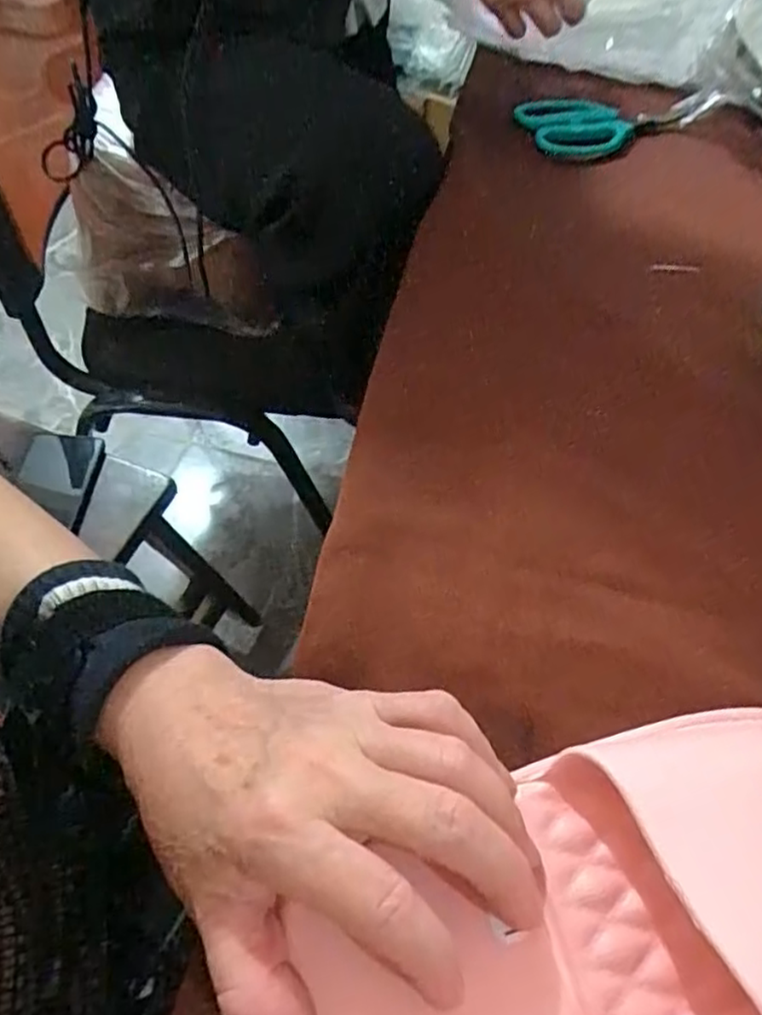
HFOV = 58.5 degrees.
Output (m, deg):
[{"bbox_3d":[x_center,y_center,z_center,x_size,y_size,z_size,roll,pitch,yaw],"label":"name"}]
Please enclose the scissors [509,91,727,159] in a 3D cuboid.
[{"bbox_3d":[0.188,-0.305,0.525,0.165,0.010,0.063,-23,59,-19],"label":"scissors"}]

